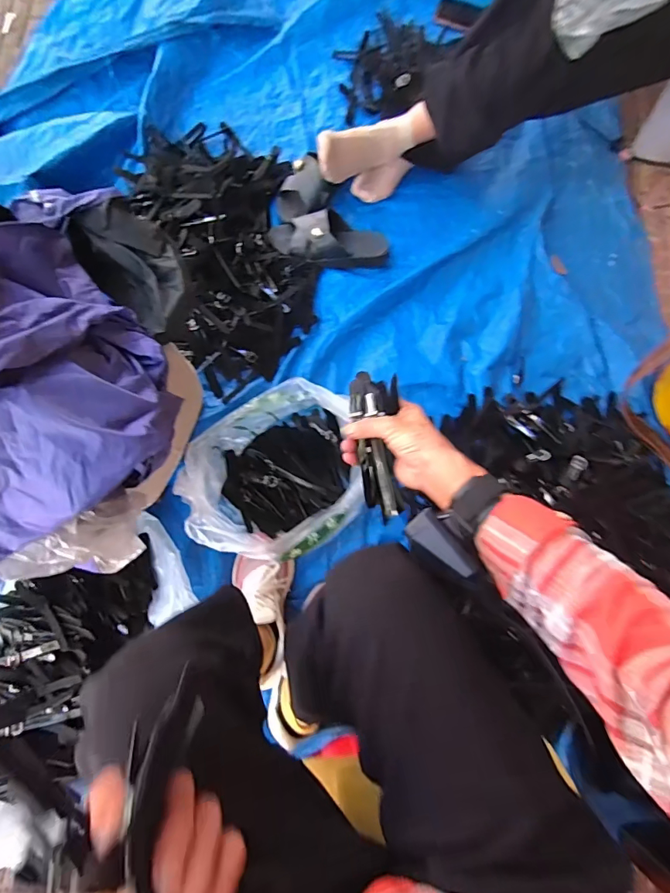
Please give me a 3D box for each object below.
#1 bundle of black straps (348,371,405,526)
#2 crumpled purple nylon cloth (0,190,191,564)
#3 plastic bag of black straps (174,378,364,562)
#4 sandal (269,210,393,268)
[{"bbox_3d":[0.047,-0.004,0.471,0.050,0.043,0.155,-7,90,-3],"label":"bundle of black straps"},{"bbox_3d":[-0.308,-0.101,0.436,0.331,0.172,0.361,-25,81,-8],"label":"crumpled purple nylon cloth"},{"bbox_3d":[-0.097,0.053,0.700,0.275,0.098,0.229,-37,80,-8],"label":"plastic bag of black straps"},{"bbox_3d":[-0.009,-0.389,0.825,0.226,0.069,0.082,3,77,1],"label":"sandal"}]

